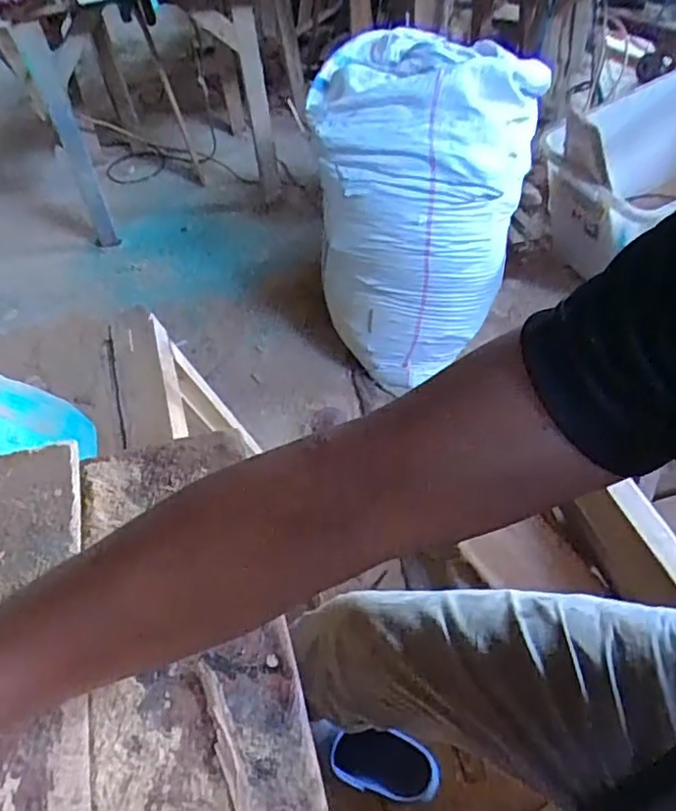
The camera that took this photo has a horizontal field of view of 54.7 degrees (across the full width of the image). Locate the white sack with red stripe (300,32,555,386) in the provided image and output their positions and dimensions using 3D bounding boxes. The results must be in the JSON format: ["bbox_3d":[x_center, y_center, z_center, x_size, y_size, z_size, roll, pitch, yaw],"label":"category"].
[{"bbox_3d":[0.175,-0.445,1.535,0.435,0.682,0.307,-19,48,-14],"label":"white sack with red stripe"}]

